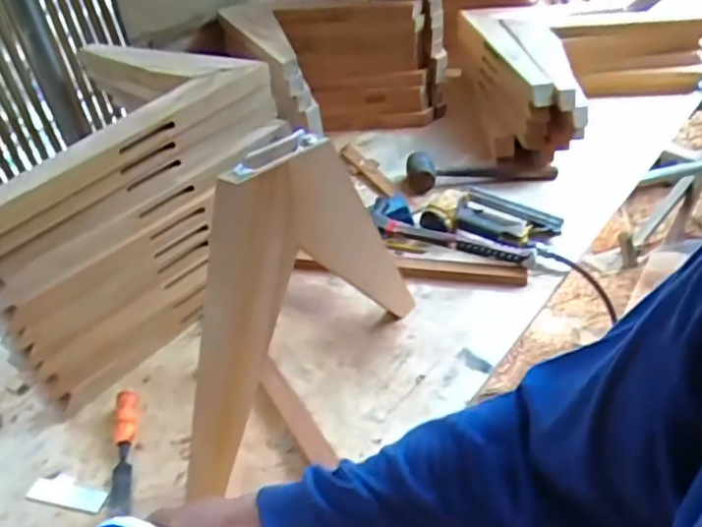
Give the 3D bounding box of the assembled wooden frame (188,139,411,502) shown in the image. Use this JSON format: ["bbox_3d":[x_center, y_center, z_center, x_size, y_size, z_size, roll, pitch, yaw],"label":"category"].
[{"bbox_3d":[-0.067,0.034,0.760,0.130,0.396,0.385,15,44,22],"label":"assembled wooden frame"}]

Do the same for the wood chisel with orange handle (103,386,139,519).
[{"bbox_3d":[-0.312,0.254,0.801,0.030,0.024,0.181,-10,40,-6],"label":"wood chisel with orange handle"}]

